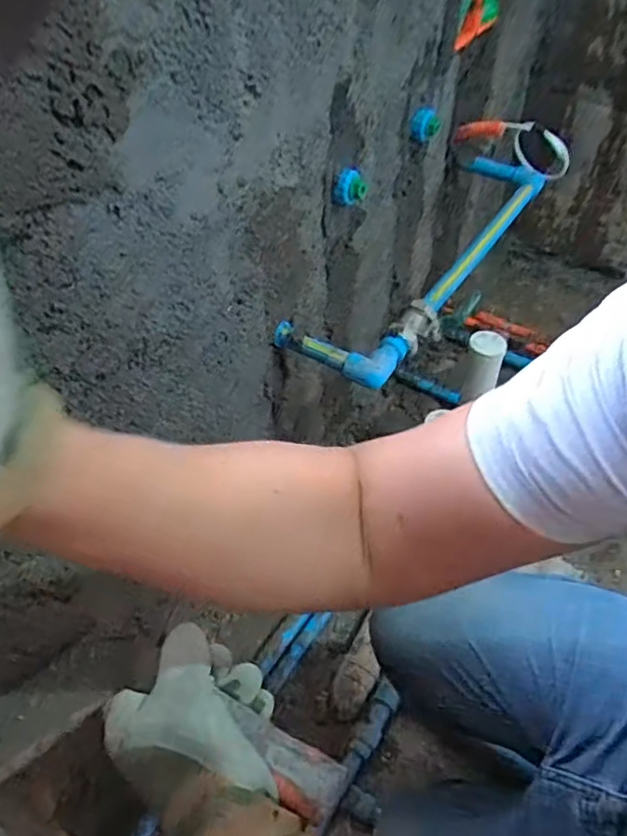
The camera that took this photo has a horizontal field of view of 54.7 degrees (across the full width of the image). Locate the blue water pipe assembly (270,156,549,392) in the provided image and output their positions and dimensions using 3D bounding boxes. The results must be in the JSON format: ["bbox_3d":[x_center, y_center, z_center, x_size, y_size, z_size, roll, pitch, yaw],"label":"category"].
[{"bbox_3d":[0.195,-0.251,0.900,0.166,0.039,0.604,28,54,24],"label":"blue water pipe assembly"}]

